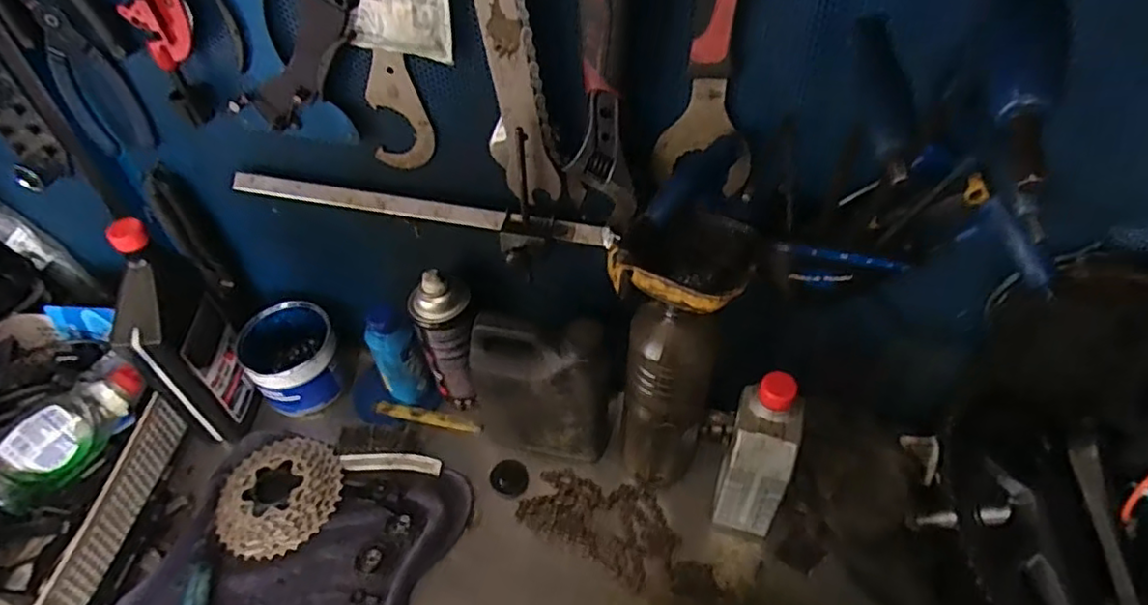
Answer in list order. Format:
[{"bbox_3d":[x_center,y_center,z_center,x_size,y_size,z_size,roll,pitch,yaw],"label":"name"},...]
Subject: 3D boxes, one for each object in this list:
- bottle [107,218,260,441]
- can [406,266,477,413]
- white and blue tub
[{"bbox_3d":[-0.394,0.041,0.656,0.047,0.250,0.088,10,48,12],"label":"bottle"},{"bbox_3d":[-0.129,0.049,0.687,0.059,0.180,0.054,-1,46,2],"label":"can"},{"bbox_3d":[-0.320,0.064,0.739,0.094,0.084,0.098,-1,46,2],"label":"white and blue tub"}]

